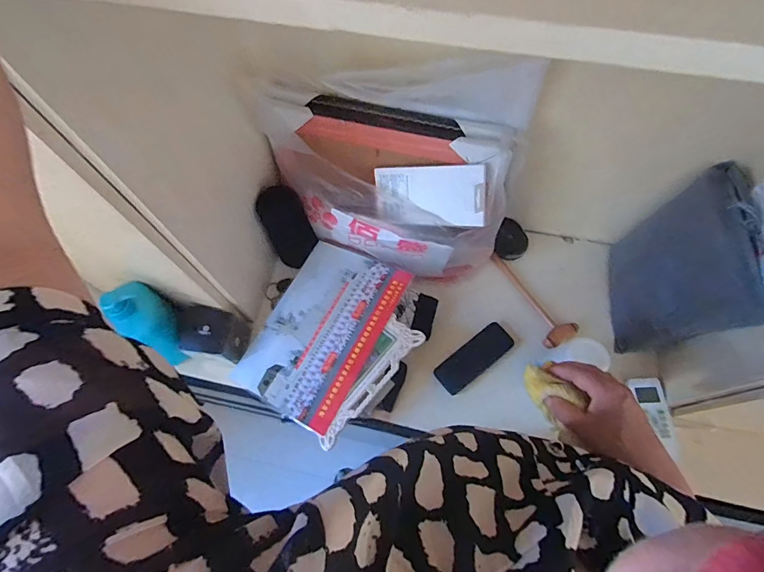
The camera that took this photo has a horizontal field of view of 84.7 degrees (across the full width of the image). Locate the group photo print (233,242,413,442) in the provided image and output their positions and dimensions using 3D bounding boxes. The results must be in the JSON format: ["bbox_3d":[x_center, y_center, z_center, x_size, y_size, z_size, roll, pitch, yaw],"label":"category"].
[{"bbox_3d":[-0.108,0.070,0.728,0.218,0.011,0.297,22,73,27],"label":"group photo print"}]

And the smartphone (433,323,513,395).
[{"bbox_3d":[0.165,0.126,0.744,0.147,0.014,0.056,-36,71,-13],"label":"smartphone"}]

